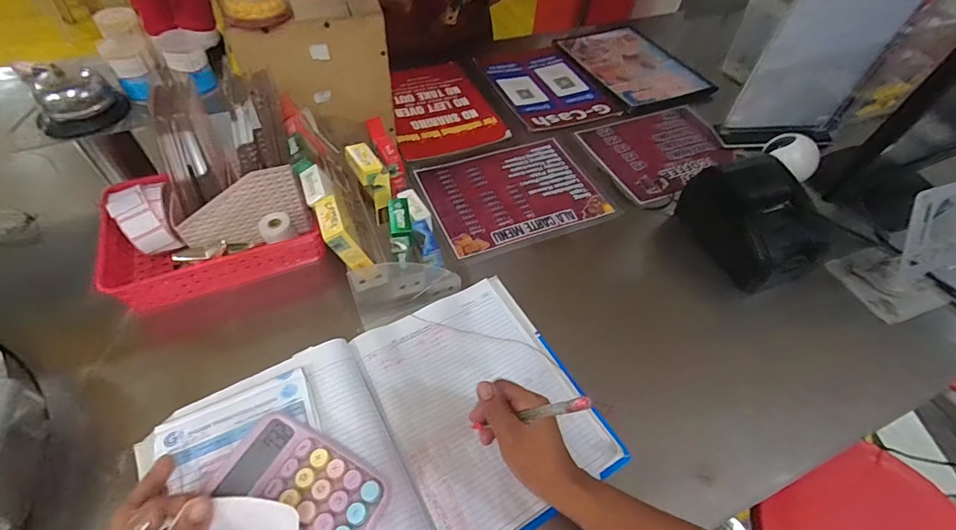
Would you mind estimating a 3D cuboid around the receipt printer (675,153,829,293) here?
[{"bbox_3d":[0.415,-0.072,0.645,0.139,0.116,0.181,-19,56,-18],"label":"receipt printer"}]

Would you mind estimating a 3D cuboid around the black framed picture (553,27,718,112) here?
[{"bbox_3d":[0.356,-0.470,1.003,0.252,0.018,0.344,-14,55,-15],"label":"black framed picture"}]

